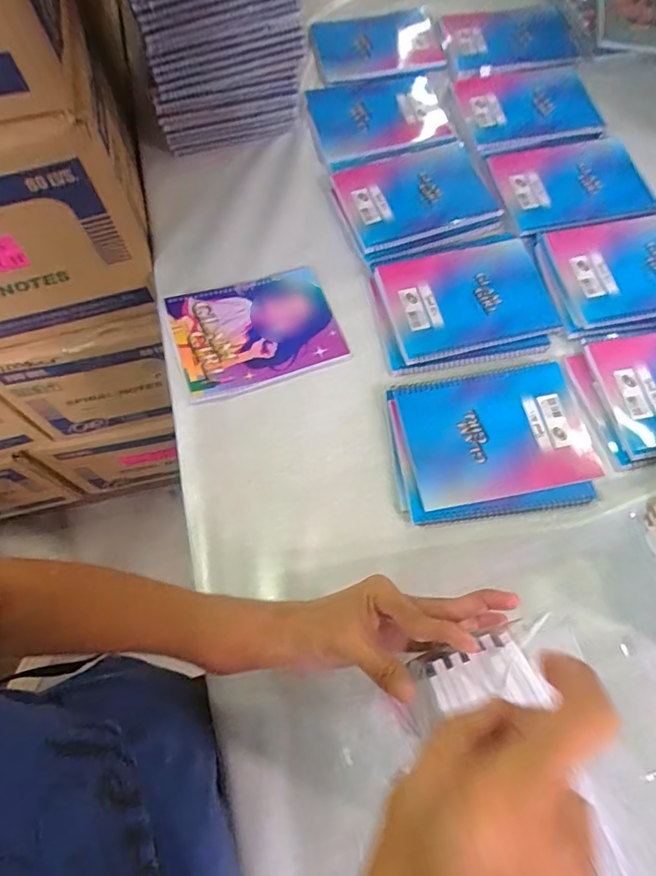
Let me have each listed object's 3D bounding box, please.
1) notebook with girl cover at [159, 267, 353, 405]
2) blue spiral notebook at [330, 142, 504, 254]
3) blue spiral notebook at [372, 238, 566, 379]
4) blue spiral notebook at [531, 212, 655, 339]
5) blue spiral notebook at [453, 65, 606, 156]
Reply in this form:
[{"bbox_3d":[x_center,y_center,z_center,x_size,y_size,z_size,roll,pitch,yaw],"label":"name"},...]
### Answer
[{"bbox_3d":[-0.089,-0.135,0.652,0.192,0.014,0.154,-17,68,-11],"label":"notebook with girl cover"},{"bbox_3d":[0.117,-0.345,0.732,0.196,0.012,0.163,-16,66,-5],"label":"blue spiral notebook"},{"bbox_3d":[0.167,-0.172,0.660,0.208,0.010,0.171,-10,66,-3],"label":"blue spiral notebook"},{"bbox_3d":[0.386,-0.212,0.662,0.214,0.015,0.173,-7,66,-1],"label":"blue spiral notebook"},{"bbox_3d":[0.307,-0.505,0.798,0.198,0.010,0.162,-8,66,-2],"label":"blue spiral notebook"}]

